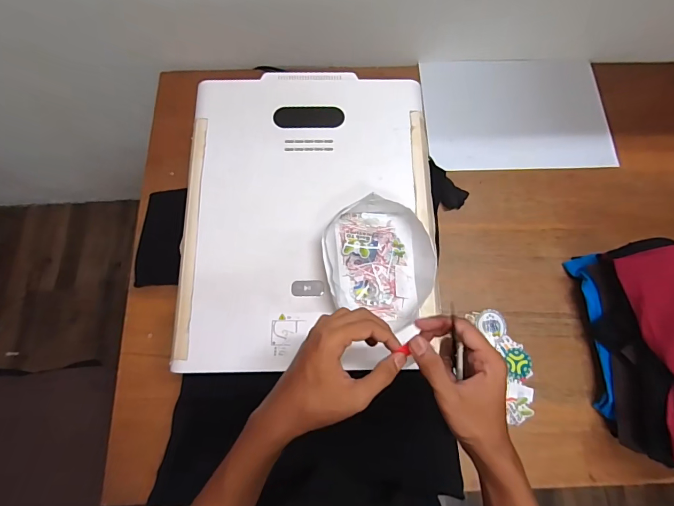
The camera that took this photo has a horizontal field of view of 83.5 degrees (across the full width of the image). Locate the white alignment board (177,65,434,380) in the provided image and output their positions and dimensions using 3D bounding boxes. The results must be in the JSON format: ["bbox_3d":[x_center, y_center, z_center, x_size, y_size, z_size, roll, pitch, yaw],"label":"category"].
[{"bbox_3d":[-0.043,-0.074,0.618,0.401,0.027,0.499,0,73,-1],"label":"white alignment board"}]

